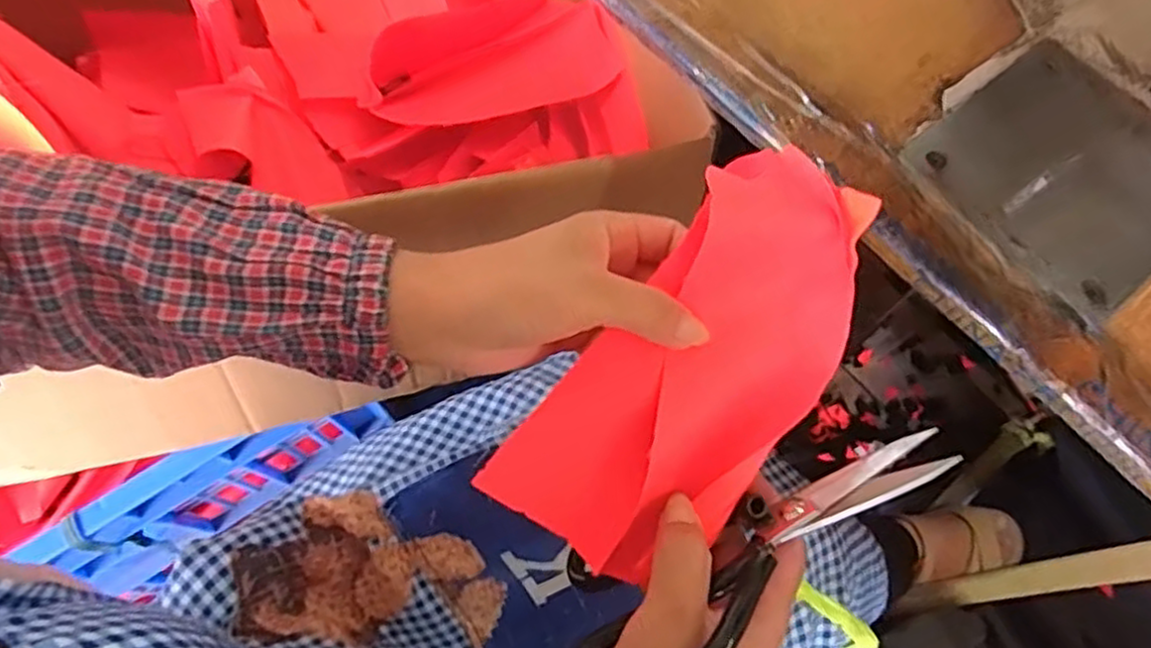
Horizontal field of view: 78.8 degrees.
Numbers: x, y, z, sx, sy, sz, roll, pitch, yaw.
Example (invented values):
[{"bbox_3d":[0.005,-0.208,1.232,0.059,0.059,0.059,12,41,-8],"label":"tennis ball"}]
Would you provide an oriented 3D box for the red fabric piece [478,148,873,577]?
[{"bbox_3d":[0.052,0.025,0.307,0.091,0.032,0.201,41,102,13],"label":"red fabric piece"}]

